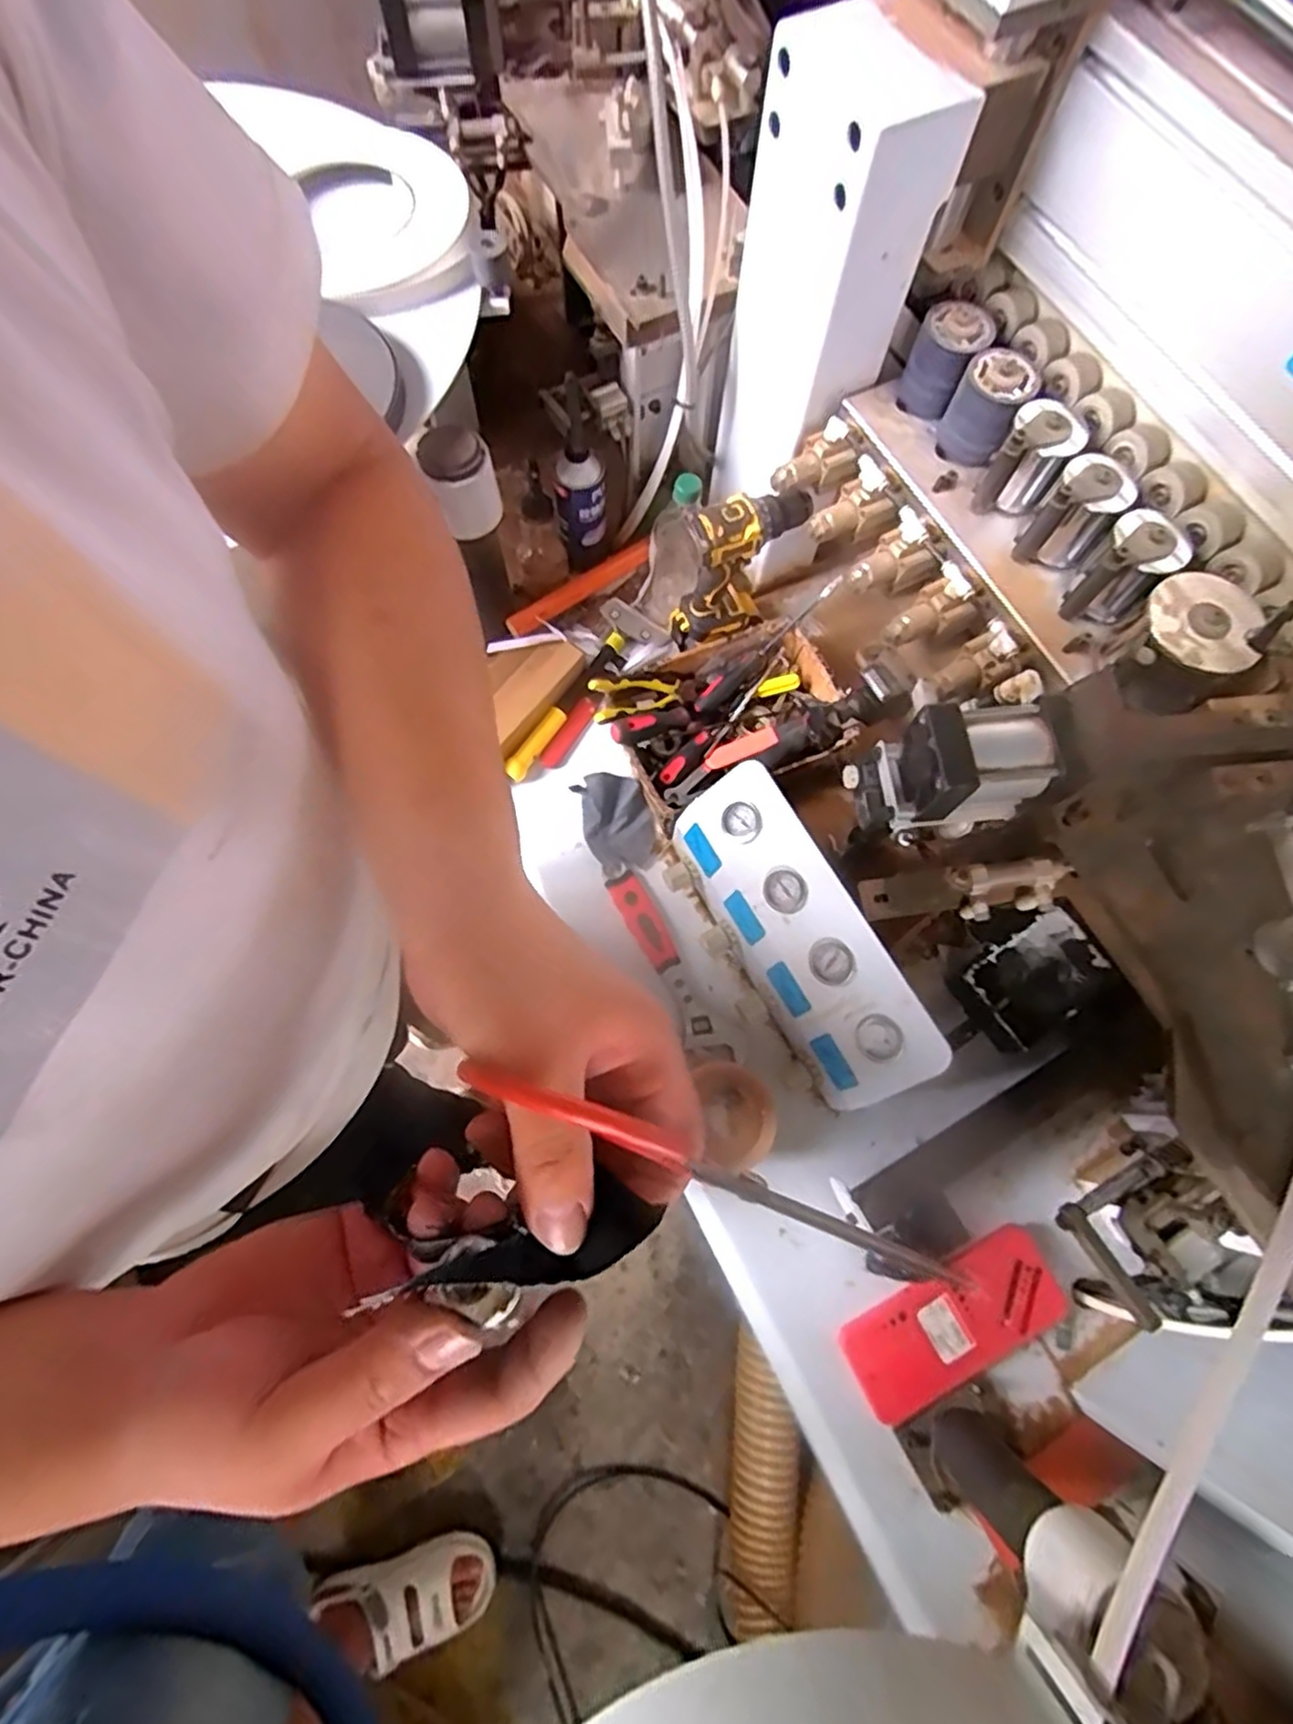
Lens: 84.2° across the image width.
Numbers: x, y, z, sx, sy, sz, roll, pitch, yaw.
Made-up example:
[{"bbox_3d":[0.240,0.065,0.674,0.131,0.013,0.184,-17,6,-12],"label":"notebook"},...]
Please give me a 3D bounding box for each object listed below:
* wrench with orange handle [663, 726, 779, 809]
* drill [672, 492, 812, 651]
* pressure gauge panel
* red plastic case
[{"bbox_3d":[0.091,-0.121,0.906,0.171,0.031,0.040,-37,77,-12],"label":"wrench with orange handle"},{"bbox_3d":[0.109,-0.365,0.882,0.140,0.196,0.082,-36,77,-12],"label":"drill"},{"bbox_3d":[0.162,0.084,0.790,0.105,0.149,0.366,-28,75,-10],"label":"pressure gauge panel"},{"bbox_3d":[0.327,0.489,0.762,0.237,0.030,0.101,-25,75,-9],"label":"red plastic case"}]

